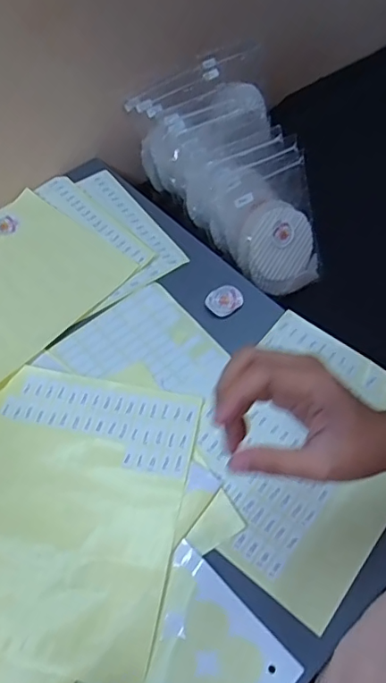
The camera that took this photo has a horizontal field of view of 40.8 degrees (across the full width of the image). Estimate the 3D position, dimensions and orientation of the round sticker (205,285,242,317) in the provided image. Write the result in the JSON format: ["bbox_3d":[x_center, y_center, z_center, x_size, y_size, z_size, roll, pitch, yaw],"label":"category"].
[{"bbox_3d":[0.030,-0.039,0.489,0.032,0.006,0.028,-30,63,-19],"label":"round sticker"}]

